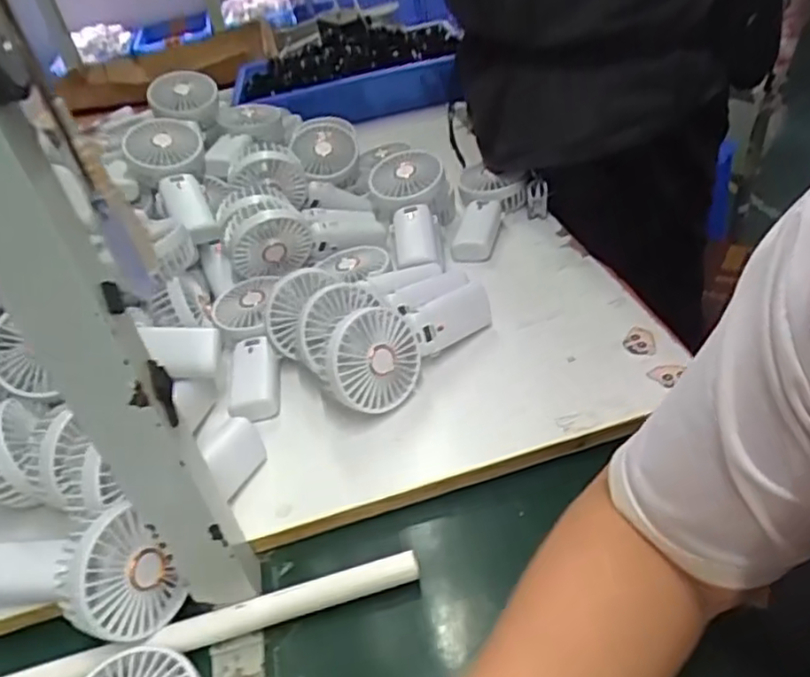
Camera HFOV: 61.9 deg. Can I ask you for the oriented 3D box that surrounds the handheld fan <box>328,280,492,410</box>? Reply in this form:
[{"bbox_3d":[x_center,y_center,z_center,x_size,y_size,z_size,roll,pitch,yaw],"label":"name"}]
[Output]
[{"bbox_3d":[0.003,-0.009,0.607,0.186,0.085,0.038,-38,23,-34],"label":"handheld fan"}]

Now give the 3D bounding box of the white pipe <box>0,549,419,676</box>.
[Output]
[{"bbox_3d":[-0.318,0.239,0.438,0.673,0.020,0.027,-17,37,-5],"label":"white pipe"}]

